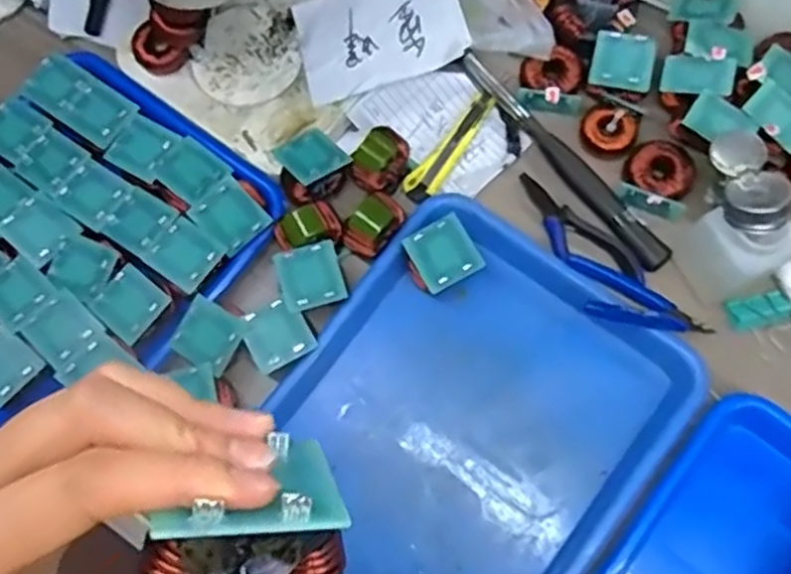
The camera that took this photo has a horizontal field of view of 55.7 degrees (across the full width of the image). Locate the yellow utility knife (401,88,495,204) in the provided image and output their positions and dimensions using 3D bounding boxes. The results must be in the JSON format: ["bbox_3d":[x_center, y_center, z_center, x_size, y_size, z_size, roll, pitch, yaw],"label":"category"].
[{"bbox_3d":[0.046,-0.112,0.595,0.024,0.008,0.108,36,81,13],"label":"yellow utility knife"}]

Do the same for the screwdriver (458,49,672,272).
[{"bbox_3d":[0.130,-0.104,0.589,0.025,0.016,0.227,-37,75,-6],"label":"screwdriver"}]

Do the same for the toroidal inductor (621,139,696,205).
[{"bbox_3d":[0.202,-0.089,0.571,0.051,0.020,0.045,31,87,18],"label":"toroidal inductor"}]

